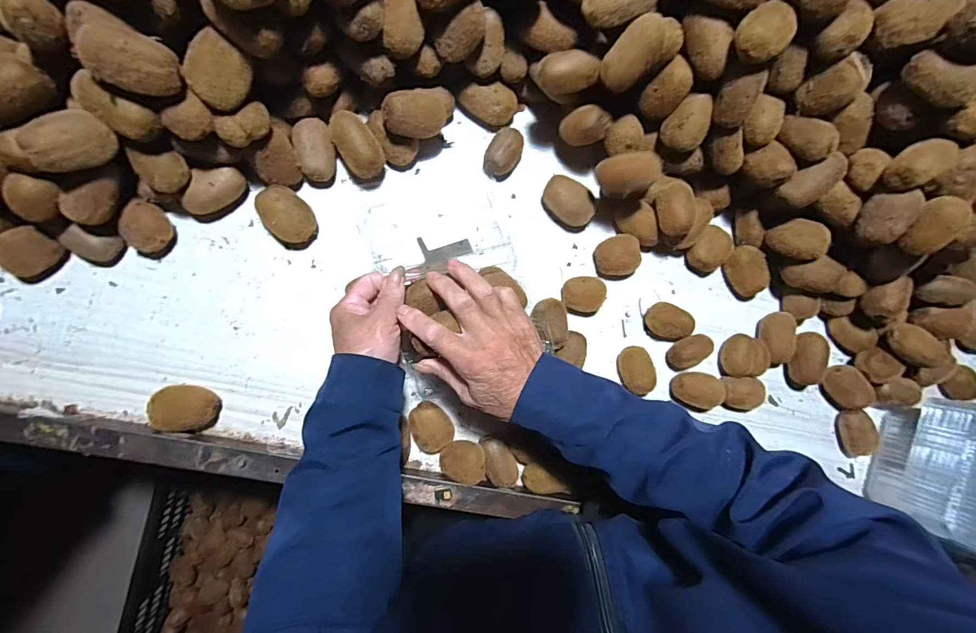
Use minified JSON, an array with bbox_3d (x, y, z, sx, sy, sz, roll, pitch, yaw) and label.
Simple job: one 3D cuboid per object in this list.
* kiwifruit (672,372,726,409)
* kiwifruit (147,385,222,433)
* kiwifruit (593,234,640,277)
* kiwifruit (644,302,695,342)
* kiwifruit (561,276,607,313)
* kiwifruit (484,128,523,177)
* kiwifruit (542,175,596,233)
[{"bbox_3d":[0.271,0.094,0.539,0.061,0.037,0.042,18,86,-7],"label":"kiwifruit"},{"bbox_3d":[-0.327,0.100,0.447,0.060,0.045,0.049,7,87,-8],"label":"kiwifruit"},{"bbox_3d":[0.165,-0.078,0.532,0.053,0.035,0.050,0,88,-8],"label":"kiwifruit"},{"bbox_3d":[0.232,0.010,0.538,0.067,0.036,0.045,20,86,-7],"label":"kiwifruit"},{"bbox_3d":[0.118,-0.027,0.526,0.050,0.036,0.048,0,88,-8],"label":"kiwifruit"},{"bbox_3d":[0.020,-0.203,0.519,0.040,0.032,0.056,26,85,-6],"label":"kiwifruit"},{"bbox_3d":[0.100,-0.142,0.527,0.047,0.034,0.070,-40,94,-7],"label":"kiwifruit"}]

